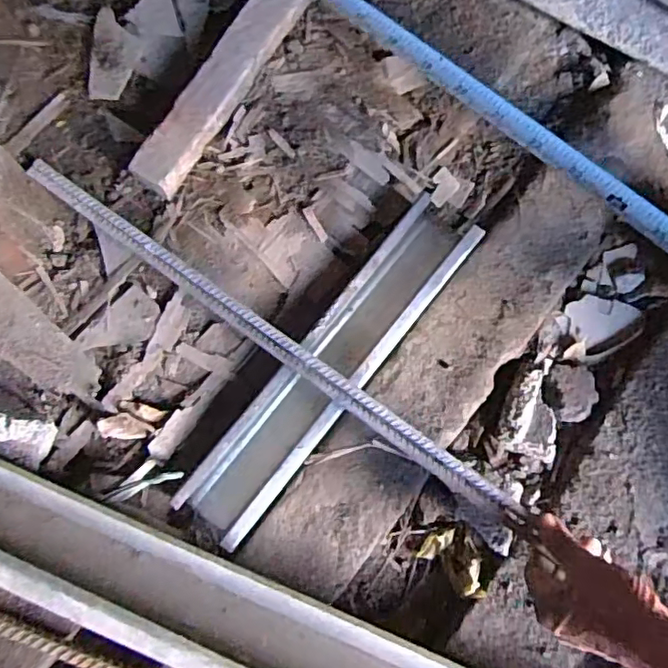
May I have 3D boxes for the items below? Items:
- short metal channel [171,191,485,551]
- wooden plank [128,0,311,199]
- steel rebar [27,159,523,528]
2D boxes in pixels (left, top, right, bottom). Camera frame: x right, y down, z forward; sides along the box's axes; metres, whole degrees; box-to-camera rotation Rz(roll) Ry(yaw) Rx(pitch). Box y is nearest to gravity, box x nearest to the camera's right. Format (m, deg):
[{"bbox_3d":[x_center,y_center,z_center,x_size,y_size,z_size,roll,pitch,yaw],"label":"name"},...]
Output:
[{"bbox_3d":[0.000,0.032,0.608,0.071,0.063,0.390,38,82,7],"label":"short metal channel"},{"bbox_3d":[-0.091,-0.309,0.645,0.054,0.036,0.370,31,81,6],"label":"wooden plank"},{"bbox_3d":[-0.074,-0.003,0.586,0.580,0.019,0.025,36,82,9],"label":"steel rebar"}]

